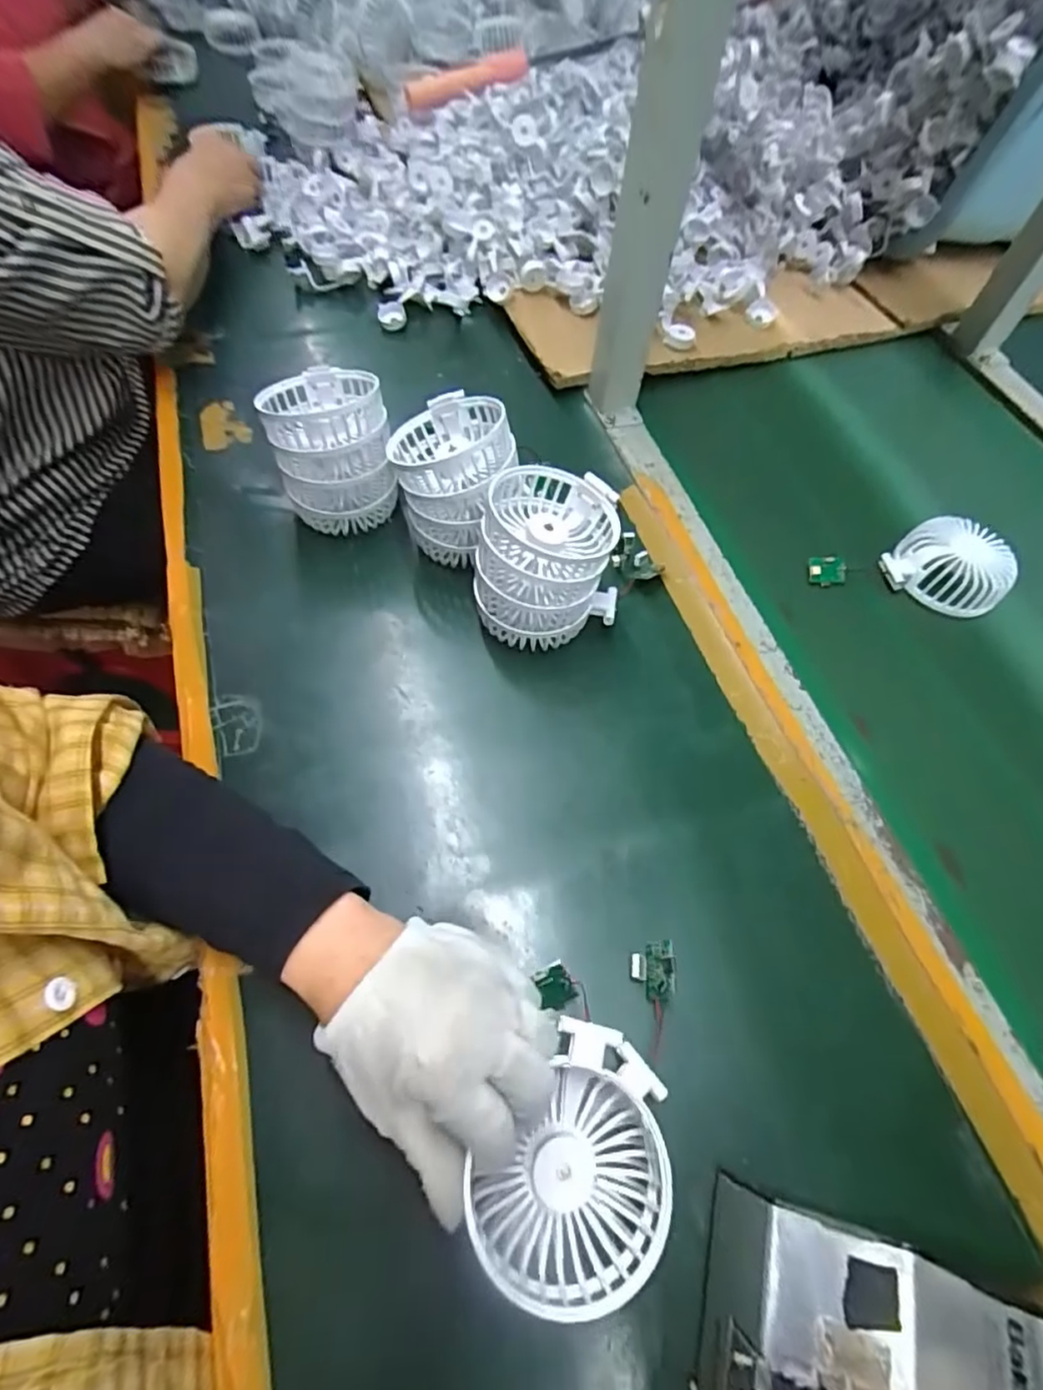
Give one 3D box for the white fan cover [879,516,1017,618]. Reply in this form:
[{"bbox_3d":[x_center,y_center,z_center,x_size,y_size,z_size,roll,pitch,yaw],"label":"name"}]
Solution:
[{"bbox_3d":[0.356,-0.108,0.509,0.076,0.043,0.085,-39,68,-22],"label":"white fan cover"}]

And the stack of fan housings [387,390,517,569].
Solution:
[{"bbox_3d":[-0.054,-0.167,0.489,0.091,0.111,0.095,-7,60,-6],"label":"stack of fan housings"}]

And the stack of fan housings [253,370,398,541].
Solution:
[{"bbox_3d":[-0.150,-0.191,0.499,0.089,0.107,0.086,-10,61,-8],"label":"stack of fan housings"}]

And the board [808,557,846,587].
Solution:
[{"bbox_3d":[0.257,-0.104,0.522,0.032,0.005,0.023,-2,102,-6],"label":"board"}]

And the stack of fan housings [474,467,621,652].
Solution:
[{"bbox_3d":[0.019,-0.096,0.454,0.103,0.102,0.093,1,60,-1],"label":"stack of fan housings"}]

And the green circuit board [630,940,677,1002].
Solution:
[{"bbox_3d":[0.074,0.156,0.355,0.024,0.017,0.031,8,60,3],"label":"green circuit board"}]

